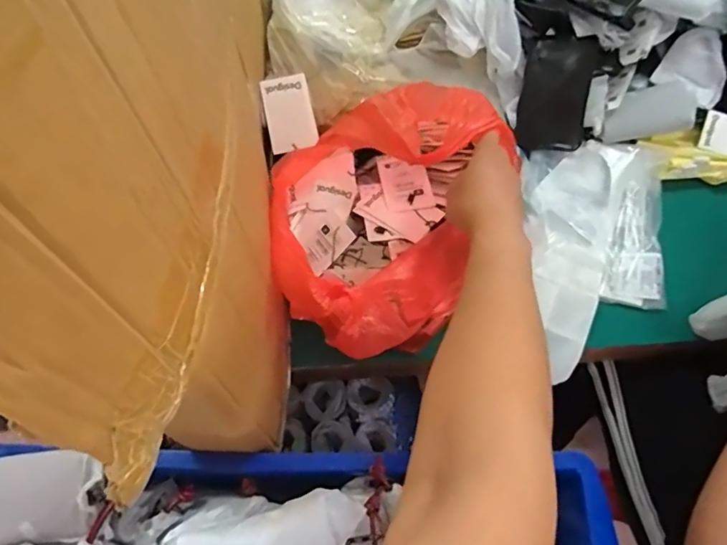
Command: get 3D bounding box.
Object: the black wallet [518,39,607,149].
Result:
[{"bbox_3d":[0.272,-0.248,0.713,0.095,0.150,0.017,17,19,17],"label":"black wallet"}]

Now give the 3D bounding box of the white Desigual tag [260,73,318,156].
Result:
[{"bbox_3d":[-0.096,-0.204,0.657,0.062,0.090,0.004,-14,21,-5],"label":"white Desigual tag"}]

